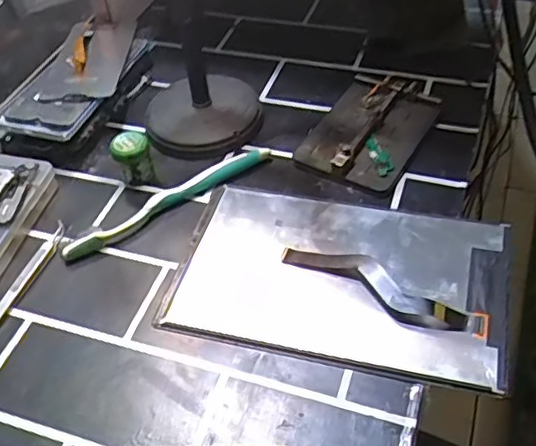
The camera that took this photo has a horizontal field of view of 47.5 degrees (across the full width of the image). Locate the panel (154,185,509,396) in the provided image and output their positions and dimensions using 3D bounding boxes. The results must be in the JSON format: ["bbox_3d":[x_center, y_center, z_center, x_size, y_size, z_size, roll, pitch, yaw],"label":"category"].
[{"bbox_3d":[0.051,0.034,0.441,0.231,0.015,0.144,8,48,13],"label":"panel"}]

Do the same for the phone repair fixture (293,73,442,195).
[{"bbox_3d":[0.092,-0.088,0.542,0.090,0.020,0.142,21,52,24],"label":"phone repair fixture"}]

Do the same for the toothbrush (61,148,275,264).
[{"bbox_3d":[-0.079,-0.018,0.499,0.188,0.023,0.018,-29,50,-20],"label":"toothbrush"}]

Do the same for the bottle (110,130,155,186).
[{"bbox_3d":[-0.114,-0.055,0.512,0.029,0.041,0.023,-17,47,-10],"label":"bottle"}]

